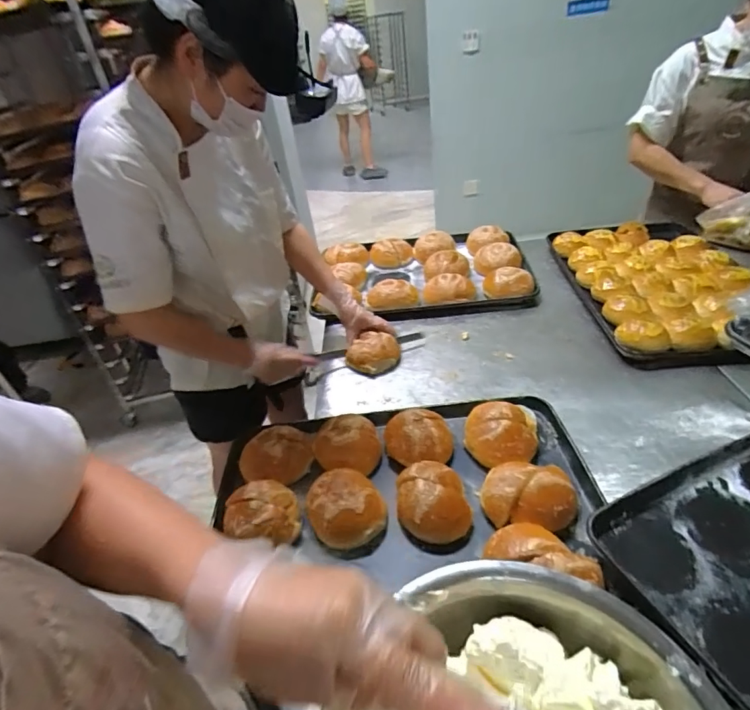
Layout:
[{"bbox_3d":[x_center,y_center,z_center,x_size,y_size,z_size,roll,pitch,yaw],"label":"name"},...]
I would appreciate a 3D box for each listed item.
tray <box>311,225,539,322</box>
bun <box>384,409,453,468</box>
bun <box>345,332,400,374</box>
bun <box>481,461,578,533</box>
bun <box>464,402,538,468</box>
[{"bbox_3d":[0.121,-0.237,1.287,0.579,0.079,0.385,-5,37,2],"label":"tray"},{"bbox_3d":[0.077,0.151,0.813,0.119,0.063,0.114,-1,38,7],"label":"bun"},{"bbox_3d":[-0.001,-0.006,1.037,0.108,0.056,0.099,16,43,26],"label":"bun"},{"bbox_3d":[0.233,0.212,0.693,0.136,0.056,0.105,12,41,23],"label":"bun"},{"bbox_3d":[0.221,0.134,0.802,0.120,0.055,0.137,5,39,15],"label":"bun"}]

